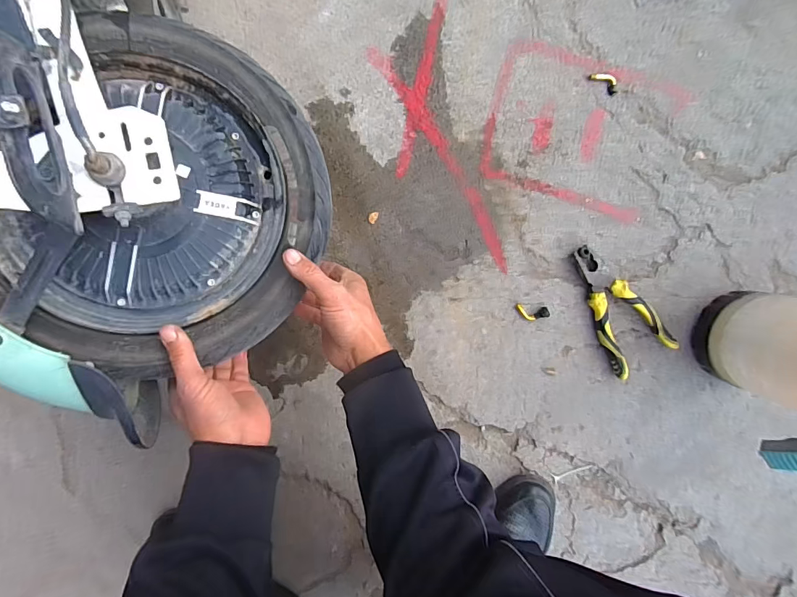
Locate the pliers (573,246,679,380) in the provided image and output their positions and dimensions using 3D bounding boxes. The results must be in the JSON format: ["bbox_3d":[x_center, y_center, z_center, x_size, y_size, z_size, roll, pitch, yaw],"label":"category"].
[{"bbox_3d":[0.295,0.016,0.570,0.086,0.025,0.188,-37,96,4],"label":"pliers"}]

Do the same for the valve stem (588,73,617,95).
[{"bbox_3d":[0.274,-0.288,0.542,0.040,0.009,0.017,36,97,-2],"label":"valve stem"}]

